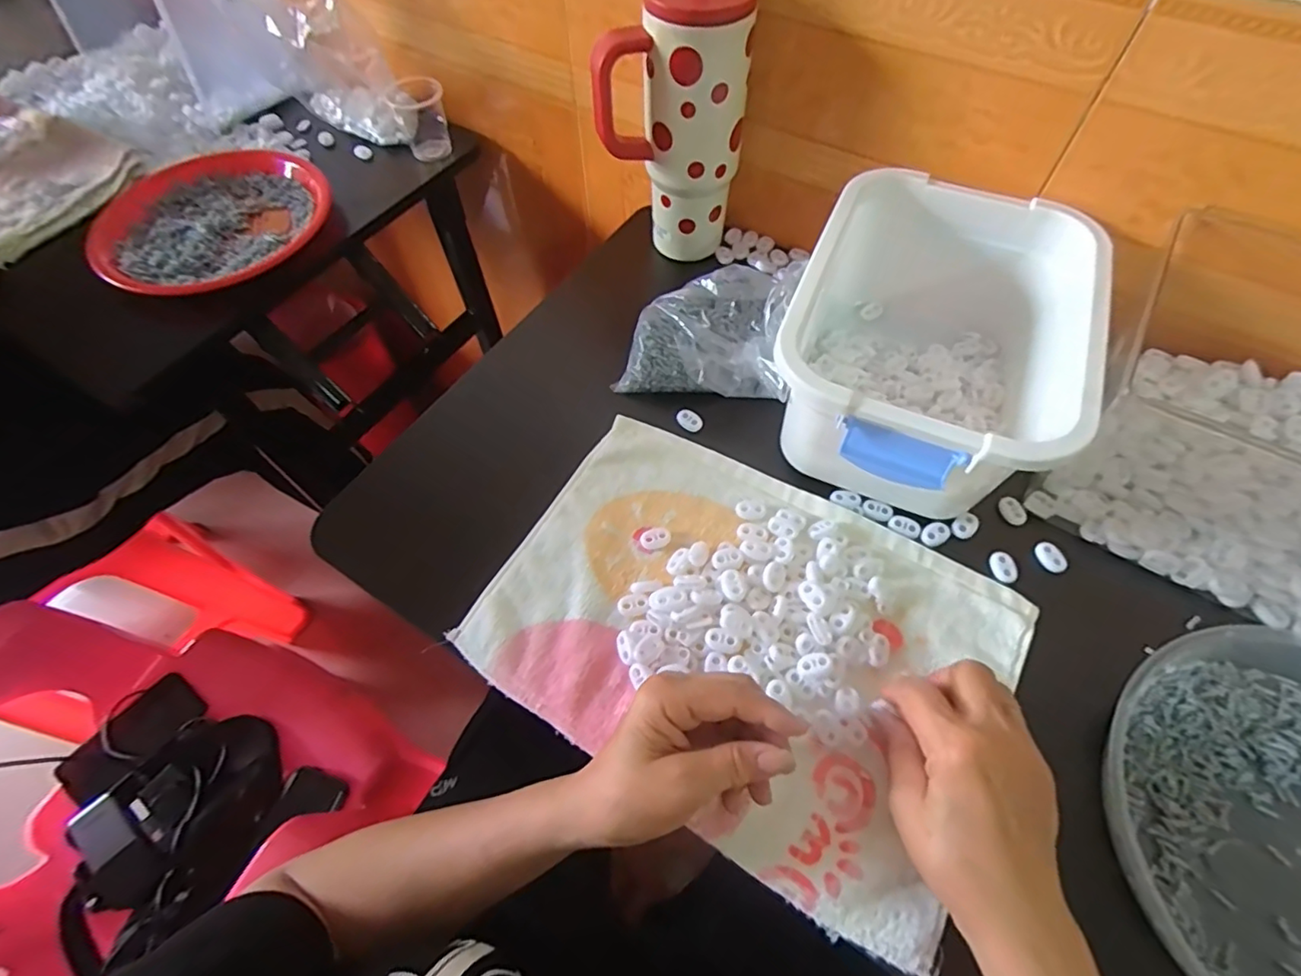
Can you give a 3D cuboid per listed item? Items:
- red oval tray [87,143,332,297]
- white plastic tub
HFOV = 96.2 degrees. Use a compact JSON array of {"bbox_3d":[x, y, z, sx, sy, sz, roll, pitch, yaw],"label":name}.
[{"bbox_3d":[-0.470,-0.294,0.626,0.219,0.040,0.262,-35,61,-18],"label":"red oval tray"},{"bbox_3d":[0.204,-0.110,0.439,0.186,0.110,0.251,19,62,12],"label":"white plastic tub"}]

